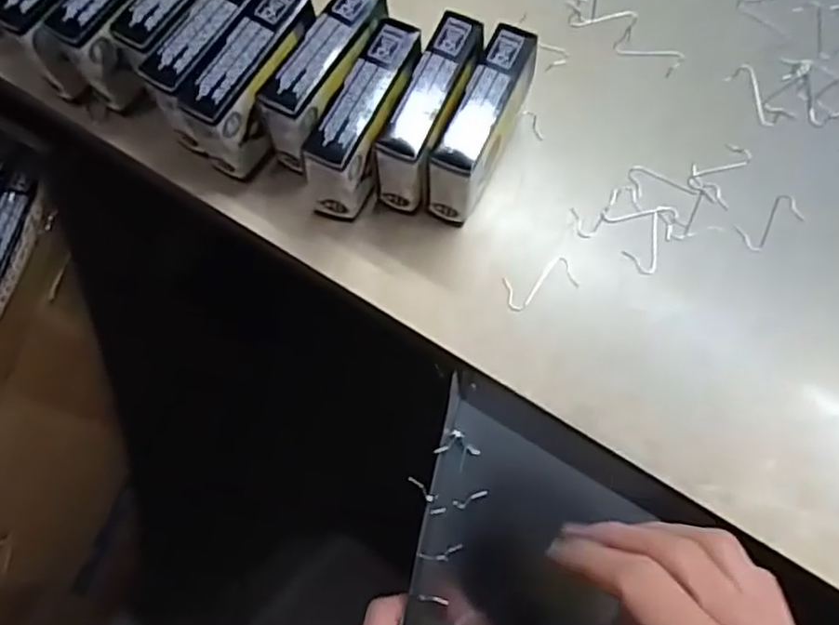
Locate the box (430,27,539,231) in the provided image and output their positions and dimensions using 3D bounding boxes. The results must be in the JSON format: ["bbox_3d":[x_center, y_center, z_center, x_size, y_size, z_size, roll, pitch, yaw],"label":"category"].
[{"bbox_3d":[0.028,-0.079,0.311,0.023,0.057,0.075,25,75,6],"label":"box"}]

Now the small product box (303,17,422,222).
[{"bbox_3d":[-0.023,-0.082,0.309,0.023,0.055,0.077,27,75,7],"label":"small product box"}]

